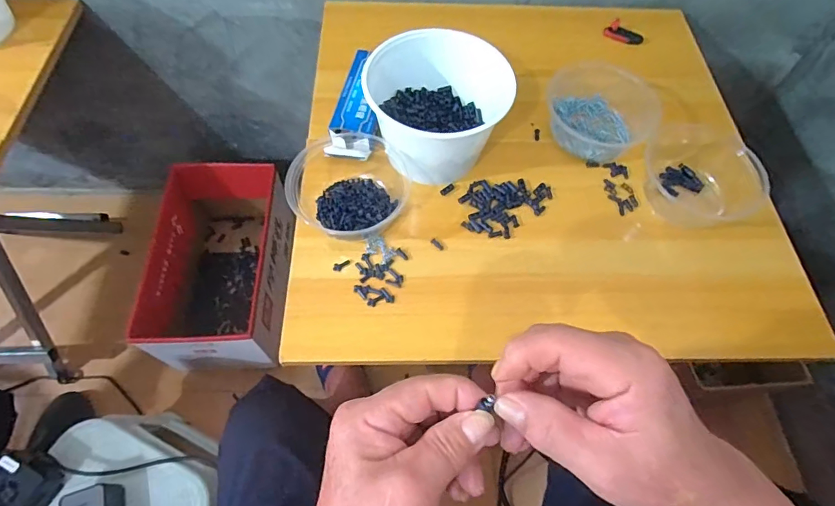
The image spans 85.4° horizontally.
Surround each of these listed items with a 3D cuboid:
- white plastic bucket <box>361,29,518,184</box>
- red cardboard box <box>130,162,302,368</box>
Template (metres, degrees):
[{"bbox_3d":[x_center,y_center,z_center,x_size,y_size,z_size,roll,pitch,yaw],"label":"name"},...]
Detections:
[{"bbox_3d":[0.026,-0.181,0.542,0.144,0.111,0.144,2,62,-3],"label":"white plastic bucket"},{"bbox_3d":[-0.405,0.013,0.965,0.223,0.220,0.432,-1,62,-5],"label":"red cardboard box"}]

